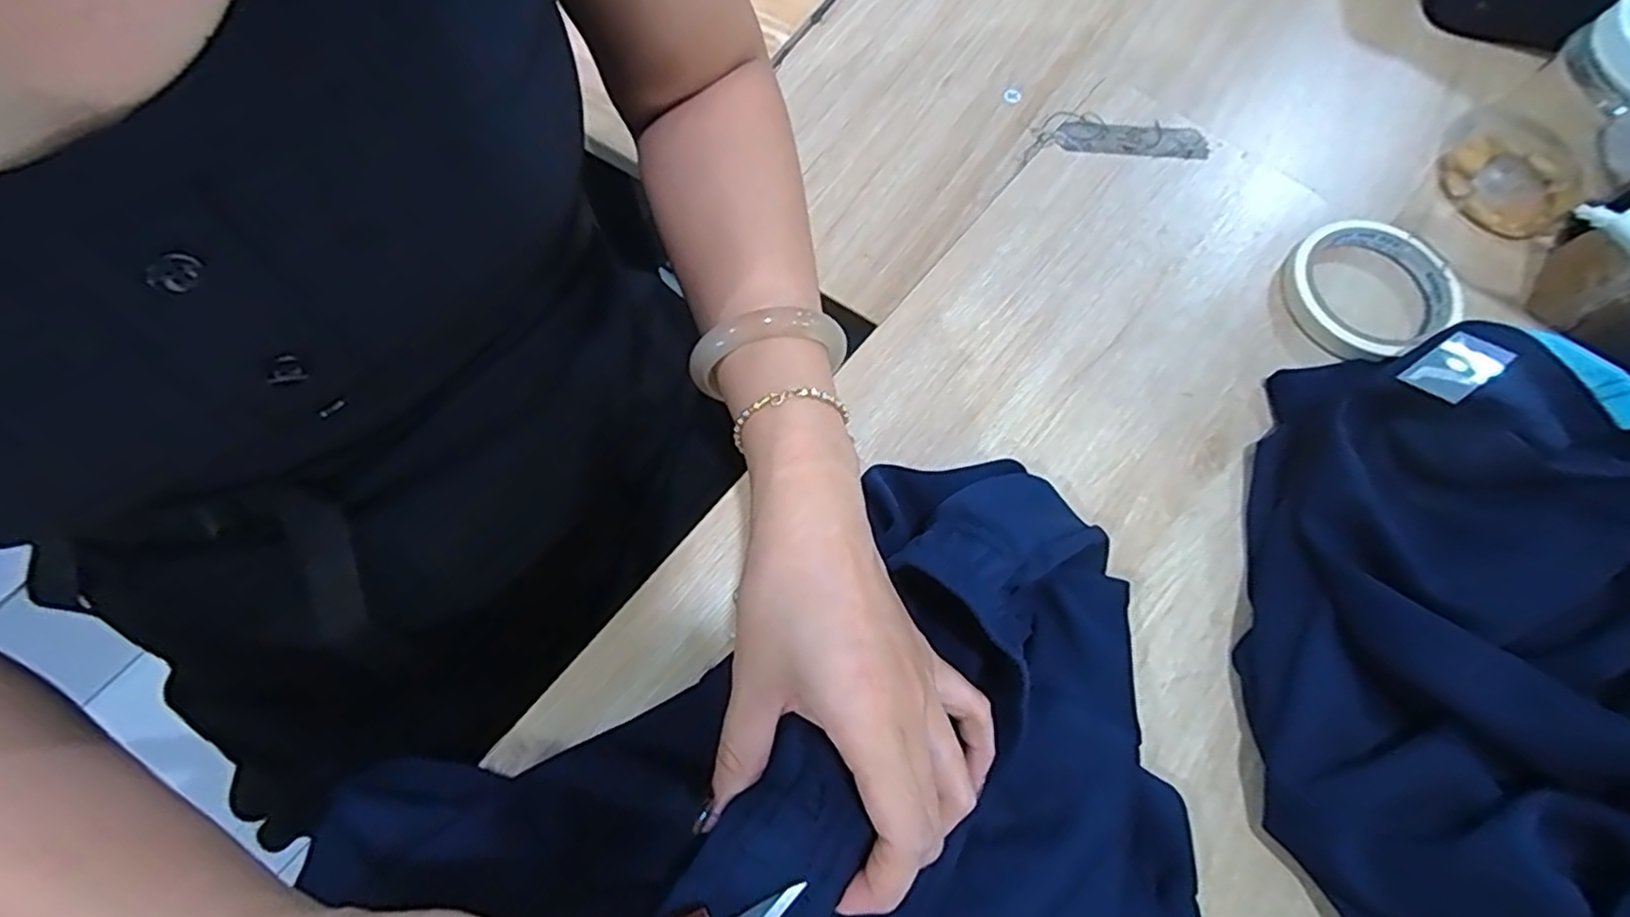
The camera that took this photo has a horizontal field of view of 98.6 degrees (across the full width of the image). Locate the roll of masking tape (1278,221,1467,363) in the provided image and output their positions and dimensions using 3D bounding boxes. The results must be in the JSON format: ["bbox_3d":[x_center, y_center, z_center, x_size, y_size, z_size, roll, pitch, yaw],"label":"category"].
[{"bbox_3d":[0.329,-0.102,0.419,0.094,0.021,0.087,1,70,-2],"label":"roll of masking tape"}]

